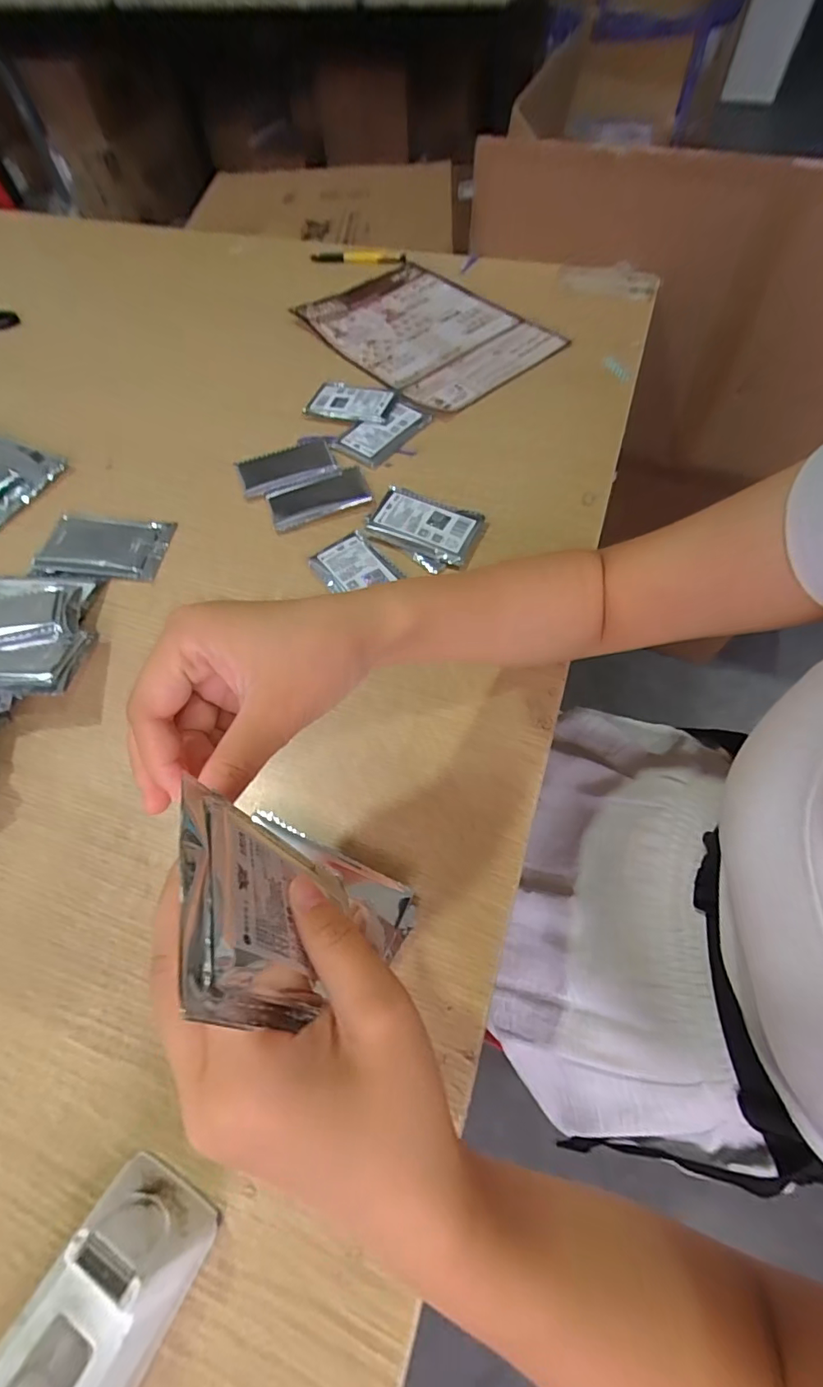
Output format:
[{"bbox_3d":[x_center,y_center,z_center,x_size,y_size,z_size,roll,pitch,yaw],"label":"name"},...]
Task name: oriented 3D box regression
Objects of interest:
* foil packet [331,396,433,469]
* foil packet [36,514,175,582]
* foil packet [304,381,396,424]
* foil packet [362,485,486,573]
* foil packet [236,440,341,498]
[{"bbox_3d":[-0.027,-0.276,0.518,0.058,0.010,0.101,38,69,20],"label":"foil packet"},{"bbox_3d":[-0.282,-0.140,0.461,0.116,0.007,0.073,6,62,6],"label":"foil packet"},{"bbox_3d":[-0.067,-0.317,0.540,0.094,0.008,0.050,16,72,12],"label":"foil packet"},{"bbox_3d":[0.011,-0.147,0.445,0.097,0.015,0.069,23,65,14],"label":"foil packet"},{"bbox_3d":[-0.125,-0.227,0.500,0.094,0.015,0.060,-19,63,-8],"label":"foil packet"}]

